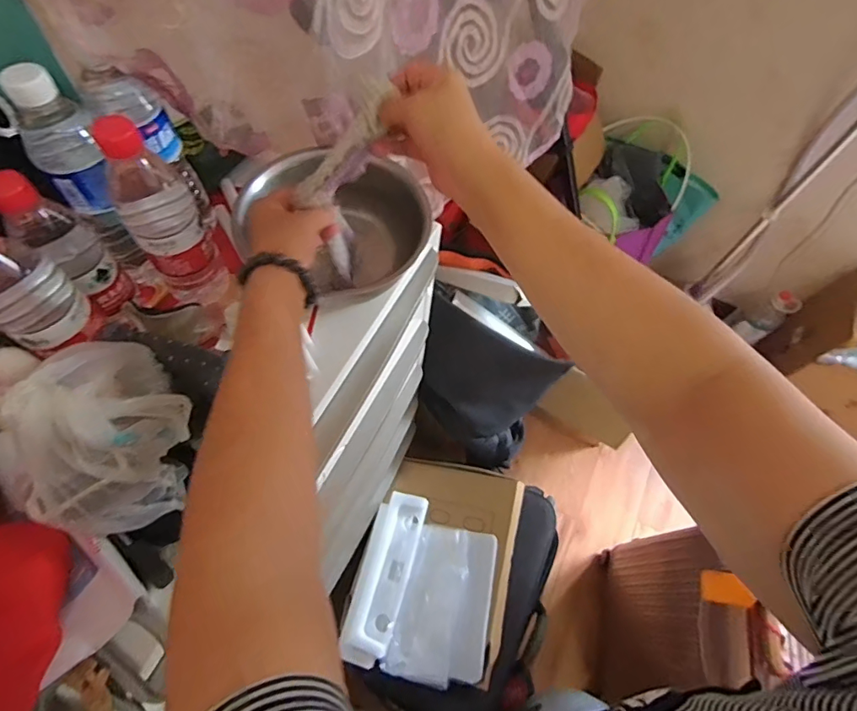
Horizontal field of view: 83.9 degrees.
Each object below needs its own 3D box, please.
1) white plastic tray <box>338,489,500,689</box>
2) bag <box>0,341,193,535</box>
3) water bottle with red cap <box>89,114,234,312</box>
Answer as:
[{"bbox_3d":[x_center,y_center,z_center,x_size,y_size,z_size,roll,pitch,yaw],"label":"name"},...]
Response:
[{"bbox_3d":[-0.009,0.498,1.030,0.292,0.067,0.341,13,63,3],"label":"white plastic tray"},{"bbox_3d":[-0.237,0.063,0.343,0.080,0.144,0.177,9,63,1],"label":"bag"},{"bbox_3d":[-0.245,-0.120,0.446,0.064,0.193,0.056,-28,68,-17],"label":"water bottle with red cap"}]

